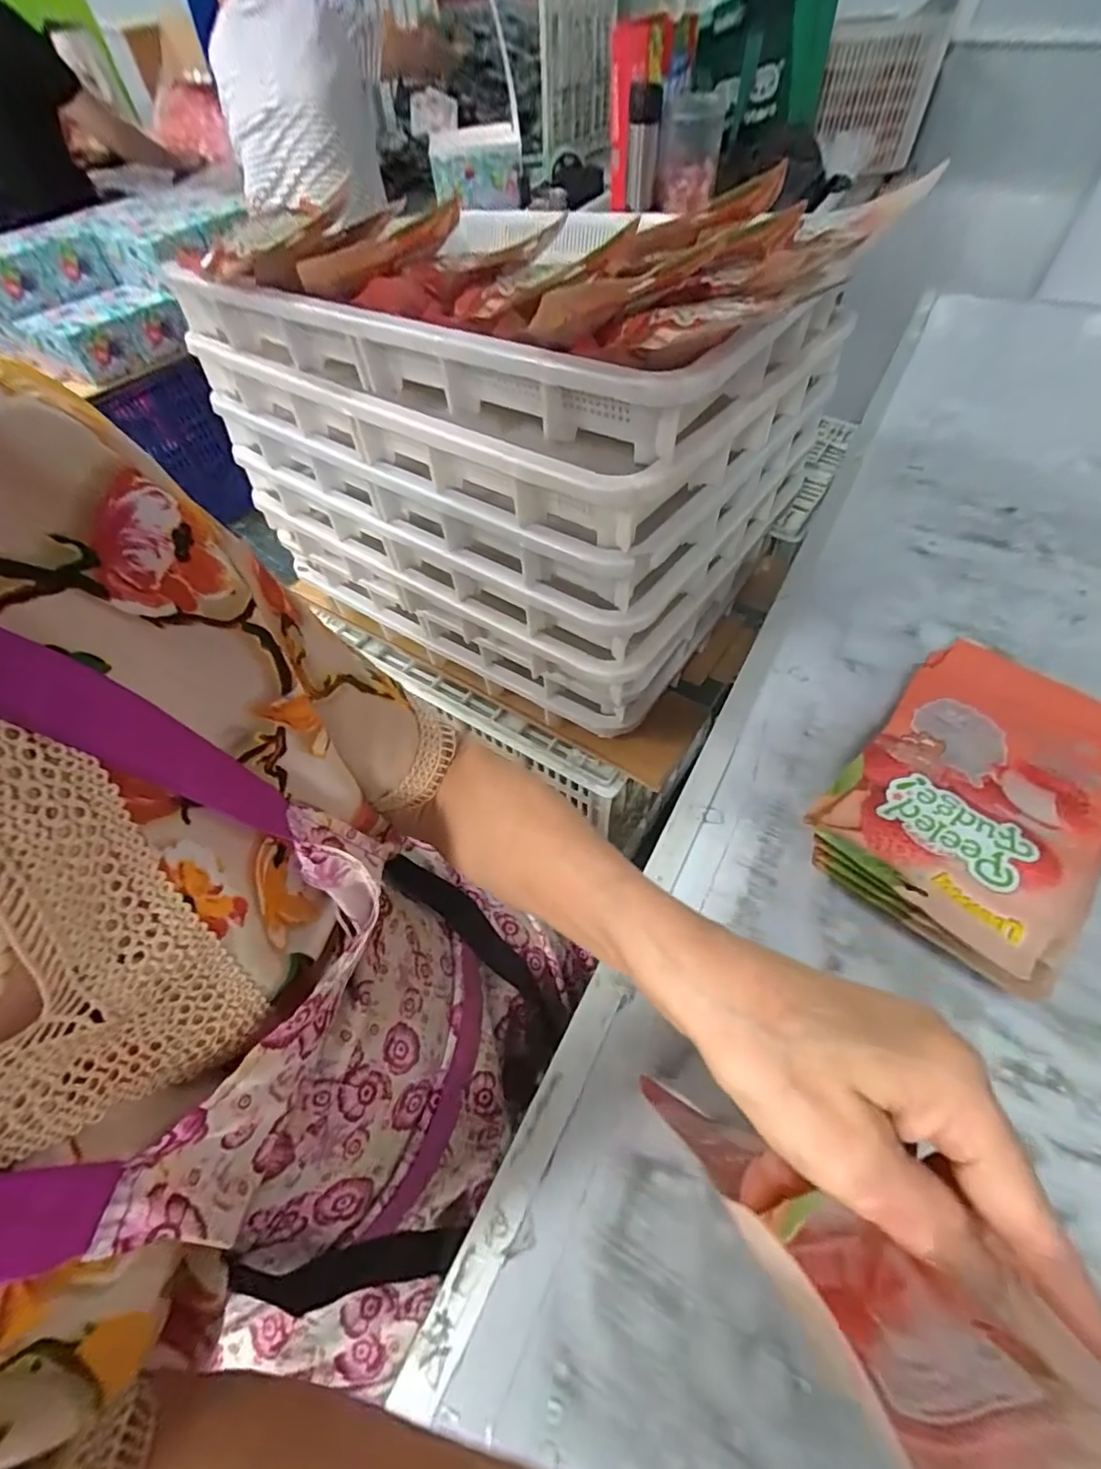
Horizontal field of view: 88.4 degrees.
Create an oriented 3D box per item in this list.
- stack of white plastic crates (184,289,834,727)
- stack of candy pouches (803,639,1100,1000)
[{"bbox_3d":[-0.021,-0.352,0.714,0.577,0.393,0.456,32,62,22],"label":"stack of white plastic crates"},{"bbox_3d":[0.347,0.037,0.456,0.172,0.048,0.309,36,64,24],"label":"stack of candy pouches"}]

